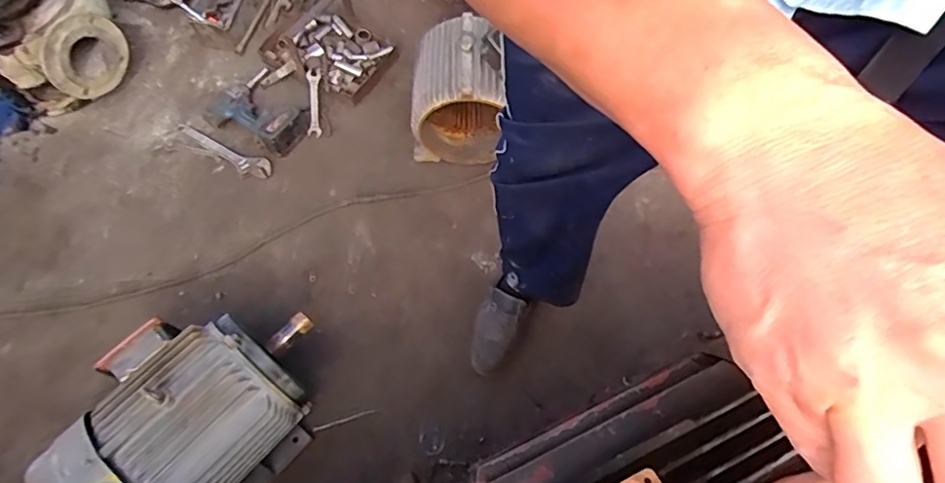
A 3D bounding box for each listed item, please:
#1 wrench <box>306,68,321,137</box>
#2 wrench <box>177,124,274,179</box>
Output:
[{"bbox_3d":[-0.405,-0.353,1.408,0.033,0.012,0.183,-4,82,0],"label":"wrench"},{"bbox_3d":[-0.628,-0.228,1.392,0.299,0.012,0.068,27,69,13],"label":"wrench"}]

